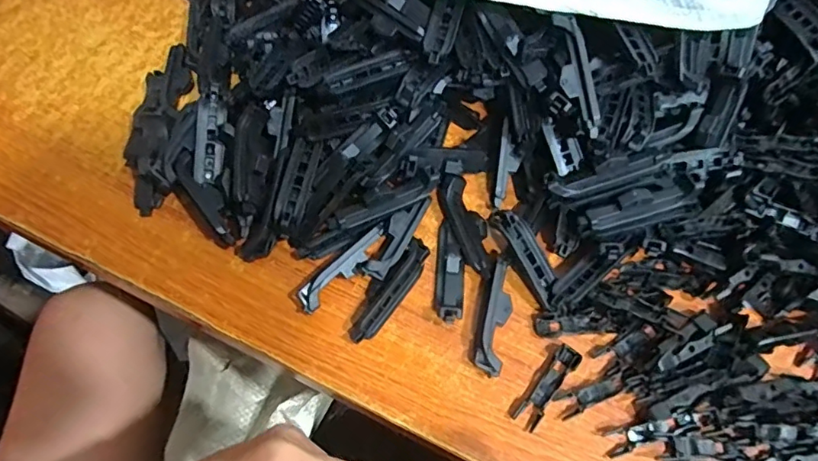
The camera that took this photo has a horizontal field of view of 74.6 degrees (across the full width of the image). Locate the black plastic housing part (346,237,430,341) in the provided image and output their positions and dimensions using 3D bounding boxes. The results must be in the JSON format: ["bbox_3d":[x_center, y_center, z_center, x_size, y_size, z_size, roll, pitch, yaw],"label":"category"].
[{"bbox_3d":[-0.011,0.038,0.329,0.015,0.018,0.073,31,67,14],"label":"black plastic housing part"}]

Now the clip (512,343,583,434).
[{"bbox_3d":[0.080,0.090,0.311,0.014,0.007,0.054,36,68,16],"label":"clip"}]

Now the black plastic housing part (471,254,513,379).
[{"bbox_3d":[0.052,0.052,0.324,0.018,0.018,0.069,15,64,7],"label":"black plastic housing part"}]

